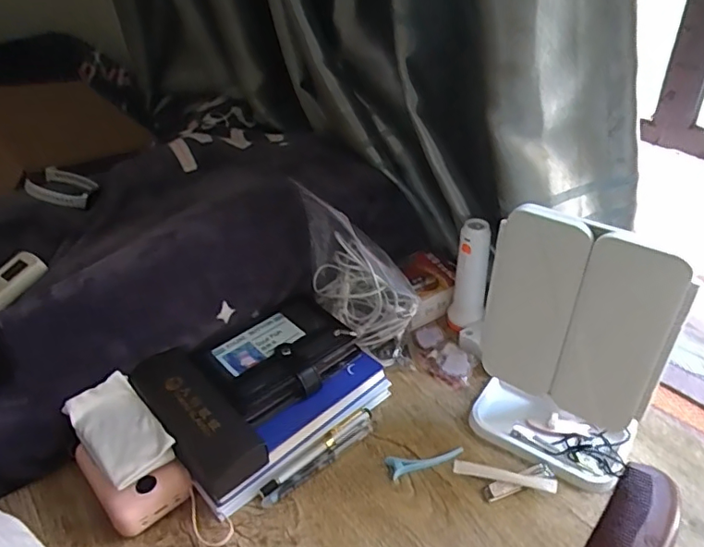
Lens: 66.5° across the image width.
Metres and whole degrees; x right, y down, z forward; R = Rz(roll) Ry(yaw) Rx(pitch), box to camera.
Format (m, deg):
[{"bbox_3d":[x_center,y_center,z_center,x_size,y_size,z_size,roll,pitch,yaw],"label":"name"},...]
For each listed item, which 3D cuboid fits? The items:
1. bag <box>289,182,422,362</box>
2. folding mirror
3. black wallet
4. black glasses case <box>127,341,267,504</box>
[{"bbox_3d":[0.015,0.008,0.571,0.069,0.176,0.109,-25,40,-28],"label":"bag"},{"bbox_3d":[0.181,0.065,0.462,0.149,0.238,0.081,24,43,35],"label":"folding mirror"},{"bbox_3d":[-0.076,0.082,0.560,0.149,0.033,0.112,-26,41,-29],"label":"black wallet"},{"bbox_3d":[-0.144,0.129,0.494,0.057,0.041,0.155,-28,42,-31],"label":"black glasses case"}]

